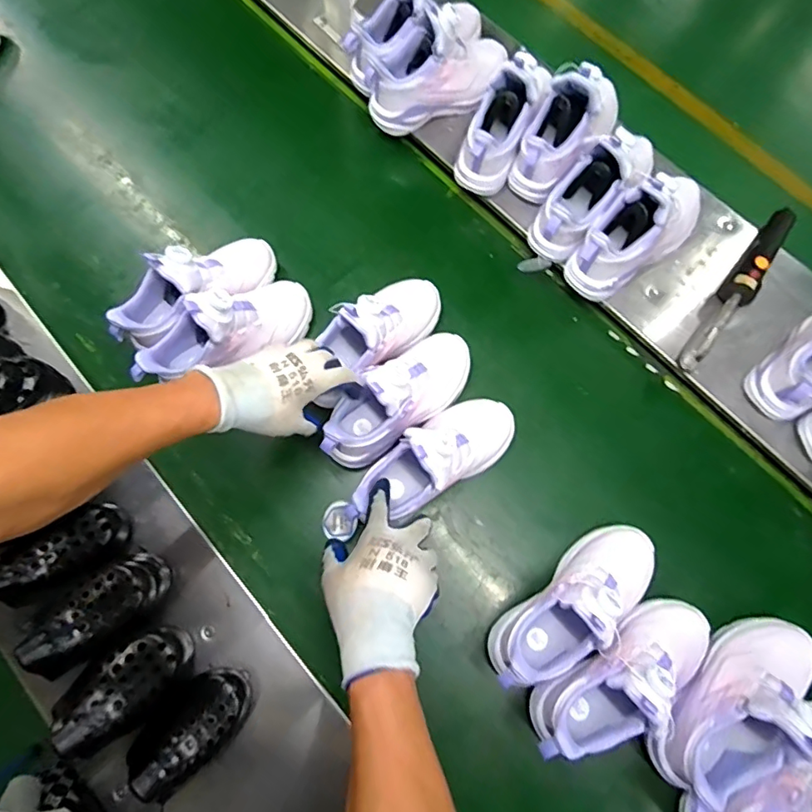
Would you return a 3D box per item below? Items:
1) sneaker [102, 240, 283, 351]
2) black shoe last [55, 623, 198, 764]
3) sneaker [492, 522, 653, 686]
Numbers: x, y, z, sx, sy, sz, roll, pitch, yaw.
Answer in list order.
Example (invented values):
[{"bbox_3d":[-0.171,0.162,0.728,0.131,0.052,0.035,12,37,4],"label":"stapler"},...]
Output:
[{"bbox_3d":[-0.262,-0.150,0.645,0.223,0.116,0.083,-35,79,-21],"label":"sneaker"},{"bbox_3d":[-0.270,0.268,0.502,0.108,0.100,0.074,-42,81,-10],"label":"black shoe last"},{"bbox_3d":[0.187,0.214,0.553,0.224,0.130,0.096,-34,80,-8],"label":"sneaker"}]

